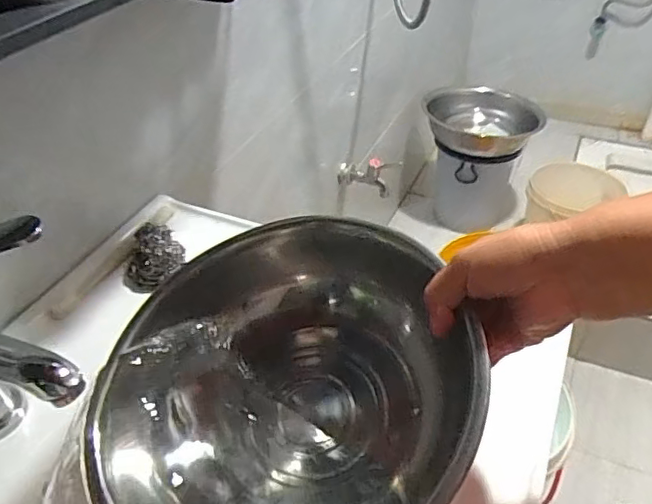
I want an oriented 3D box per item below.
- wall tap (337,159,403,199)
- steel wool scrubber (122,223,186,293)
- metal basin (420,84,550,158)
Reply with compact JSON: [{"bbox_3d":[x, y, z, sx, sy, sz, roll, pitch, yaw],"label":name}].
[{"bbox_3d":[0.090,-0.173,1.242,0.114,0.091,0.085,24,46,27],"label":"wall tap"},{"bbox_3d":[-0.177,0.003,0.582,0.061,0.036,0.068,-10,40,-10],"label":"steel wool scrubber"},{"bbox_3d":[0.431,-0.368,1.593,0.313,0.079,0.295,-1,40,1],"label":"metal basin"}]

